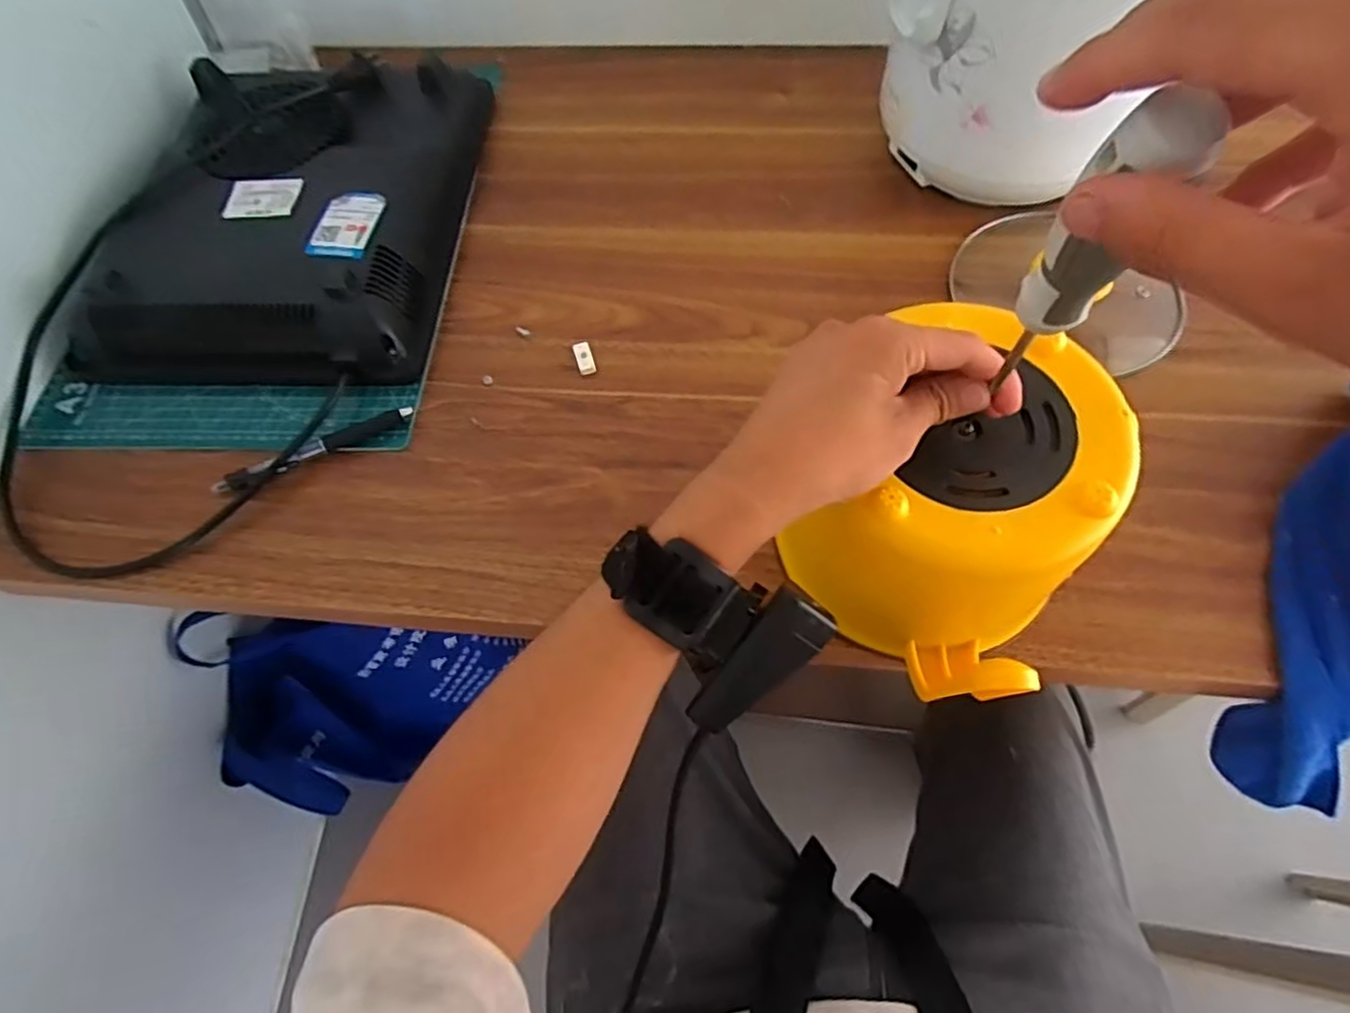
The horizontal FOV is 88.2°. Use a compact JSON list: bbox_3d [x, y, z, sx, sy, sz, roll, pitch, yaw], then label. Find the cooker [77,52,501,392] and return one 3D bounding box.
[{"bbox_3d":[-0.309,-0.247,0.574,0.266,0.063,0.326,1,62,4],"label":"cooker"}]

